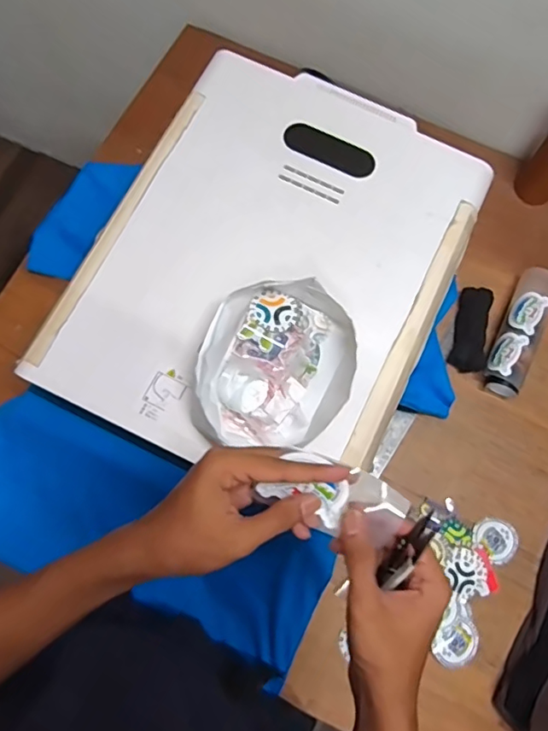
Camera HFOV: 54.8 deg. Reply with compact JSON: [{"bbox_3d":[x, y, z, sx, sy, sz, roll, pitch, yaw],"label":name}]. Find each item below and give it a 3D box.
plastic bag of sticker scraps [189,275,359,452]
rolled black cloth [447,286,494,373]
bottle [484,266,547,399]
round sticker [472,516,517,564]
[{"bbox_3d":[0.004,0.002,0.570,0.162,0.054,0.196,20,74,2],"label":"plastic bag of sticker scraps"},{"bbox_3d":[0.295,-0.054,0.787,0.048,0.025,0.127,13,73,4],"label":"rolled black cloth"},{"bbox_3d":[0.362,-0.051,0.774,0.059,0.058,0.199,28,74,5],"label":"bottle"},{"bbox_3d":[0.302,0.235,0.716,0.059,0.007,0.052,41,77,12],"label":"round sticker"}]

